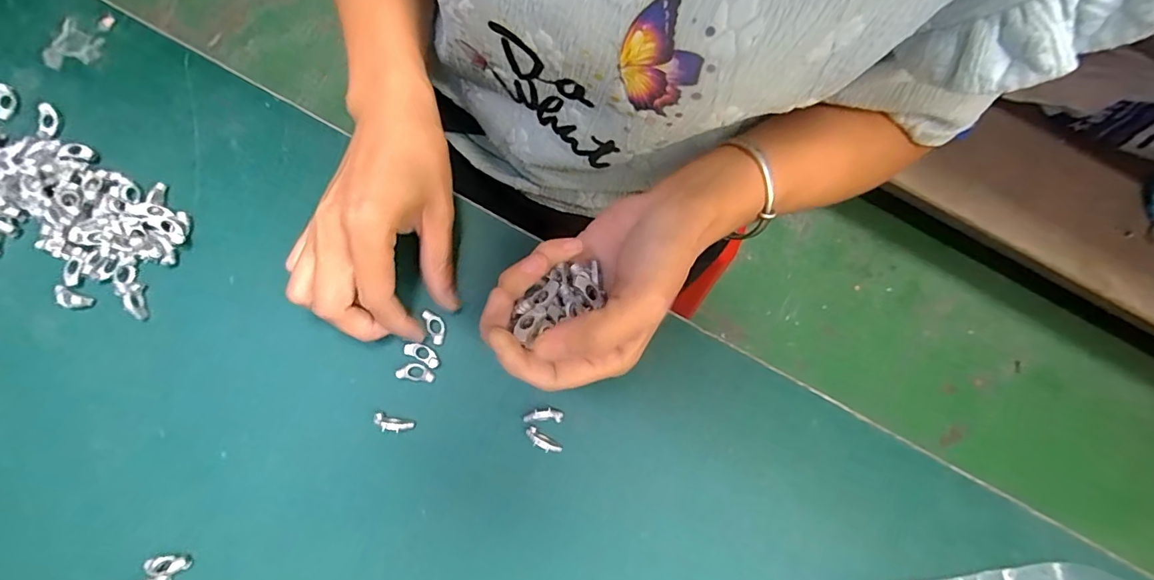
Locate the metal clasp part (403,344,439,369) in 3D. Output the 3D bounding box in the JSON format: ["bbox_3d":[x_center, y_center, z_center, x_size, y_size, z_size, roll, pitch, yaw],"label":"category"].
[{"bbox_3d":[-0.086,0.035,0.278,0.021,0.006,0.009,28,79,4],"label":"metal clasp part"}]

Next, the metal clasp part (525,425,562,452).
[{"bbox_3d":[-0.019,0.083,0.272,0.021,0.006,0.007,37,80,6],"label":"metal clasp part"}]

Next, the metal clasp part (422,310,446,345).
[{"bbox_3d":[-0.080,0.021,0.282,0.009,0.005,0.020,-22,80,-5],"label":"metal clasp part"}]

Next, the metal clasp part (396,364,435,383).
[{"bbox_3d":[-0.090,0.046,0.277,0.020,0.004,0.009,3,79,-1],"label":"metal clasp part"}]

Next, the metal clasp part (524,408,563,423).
[{"bbox_3d":[-0.019,0.069,0.274,0.021,0.005,0.007,1,79,-1],"label":"metal clasp part"}]

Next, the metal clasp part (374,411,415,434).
[{"bbox_3d":[-0.100,0.073,0.271,0.022,0.005,0.008,16,79,2],"label":"metal clasp part"}]

